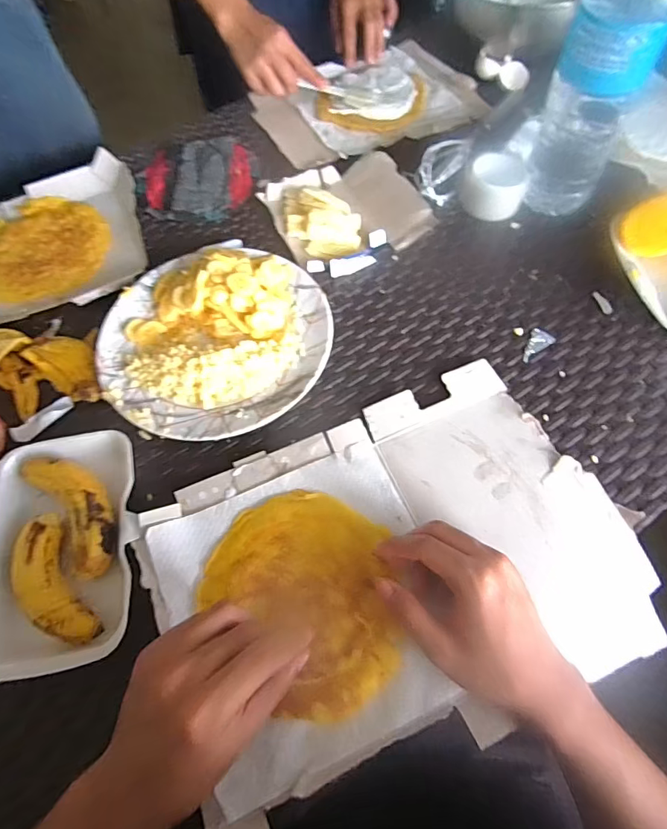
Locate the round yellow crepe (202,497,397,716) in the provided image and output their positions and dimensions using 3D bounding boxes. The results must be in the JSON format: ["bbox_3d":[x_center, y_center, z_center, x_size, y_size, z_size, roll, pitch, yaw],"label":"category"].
[{"bbox_3d":[-0.015,0.130,0.344,0.128,0.008,0.156,-41,68,-19],"label":"round yellow crepe"}]

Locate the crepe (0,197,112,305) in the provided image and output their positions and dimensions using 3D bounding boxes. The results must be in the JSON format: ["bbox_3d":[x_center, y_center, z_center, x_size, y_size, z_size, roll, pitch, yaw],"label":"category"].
[{"bbox_3d":[-0.347,-0.190,0.530,0.165,0.010,0.152,-39,68,-16],"label":"crepe"}]

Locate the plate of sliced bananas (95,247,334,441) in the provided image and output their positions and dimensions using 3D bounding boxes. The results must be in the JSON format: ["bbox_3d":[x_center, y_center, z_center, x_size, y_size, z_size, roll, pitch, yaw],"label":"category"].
[{"bbox_3d":[-0.116,-0.080,0.442,0.223,0.041,0.216,-7,63,-1],"label":"plate of sliced bananas"}]

